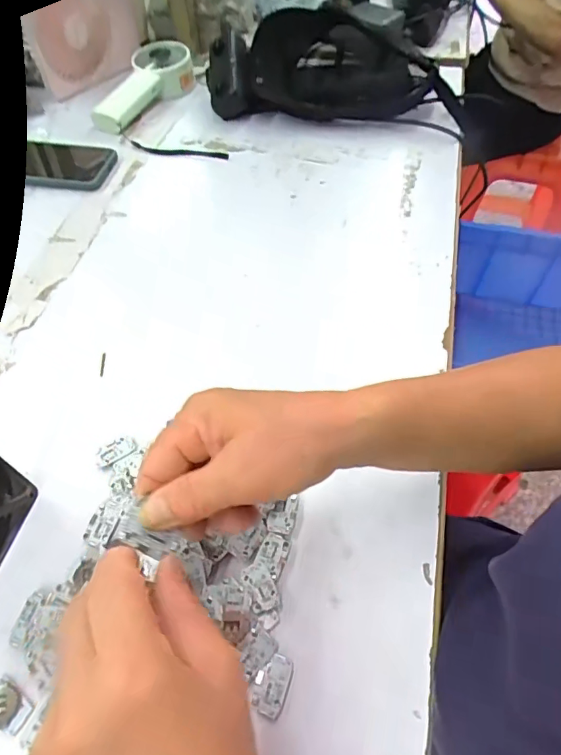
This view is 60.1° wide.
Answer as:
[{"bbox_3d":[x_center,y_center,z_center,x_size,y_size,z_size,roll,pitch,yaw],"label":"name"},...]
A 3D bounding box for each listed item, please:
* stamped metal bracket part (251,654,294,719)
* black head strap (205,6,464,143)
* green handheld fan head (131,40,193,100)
[{"bbox_3d":[-0.004,0.176,0.279,0.020,0.007,0.030,13,58,10],"label":"stamped metal bracket part"},{"bbox_3d":[0.076,-0.410,0.627,0.304,0.075,0.188,7,57,7],"label":"black head strap"},{"bbox_3d":[-0.158,-0.419,0.665,0.081,0.043,0.099,-12,57,-6],"label":"green handheld fan head"}]

